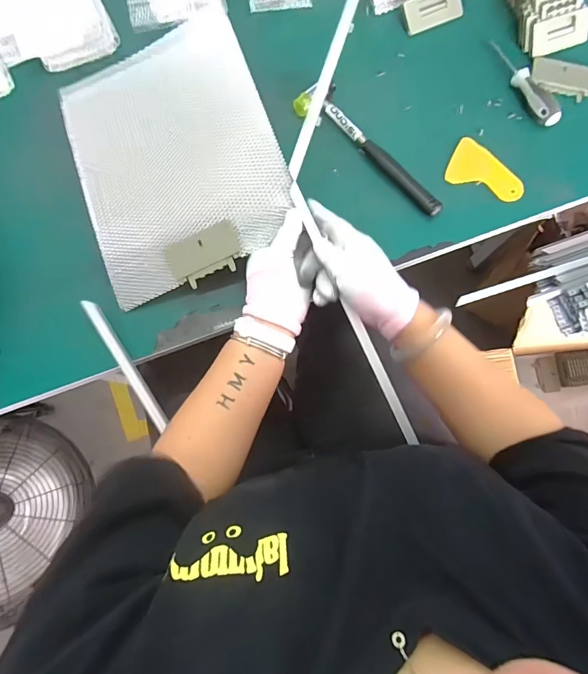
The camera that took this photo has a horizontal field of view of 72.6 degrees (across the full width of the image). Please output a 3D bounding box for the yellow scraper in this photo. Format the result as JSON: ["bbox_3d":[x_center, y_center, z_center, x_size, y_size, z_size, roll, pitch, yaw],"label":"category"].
[{"bbox_3d":[0.258,-0.220,0.533,0.101,0.007,0.068,28,80,6],"label":"yellow scraper"}]

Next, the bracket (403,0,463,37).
[{"bbox_3d":[0.197,-0.477,0.571,0.086,0.010,0.058,-22,105,-2],"label":"bracket"}]

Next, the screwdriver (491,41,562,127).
[{"bbox_3d":[0.314,-0.352,0.544,0.027,0.027,0.148,-22,79,-4],"label":"screwdriver"}]

